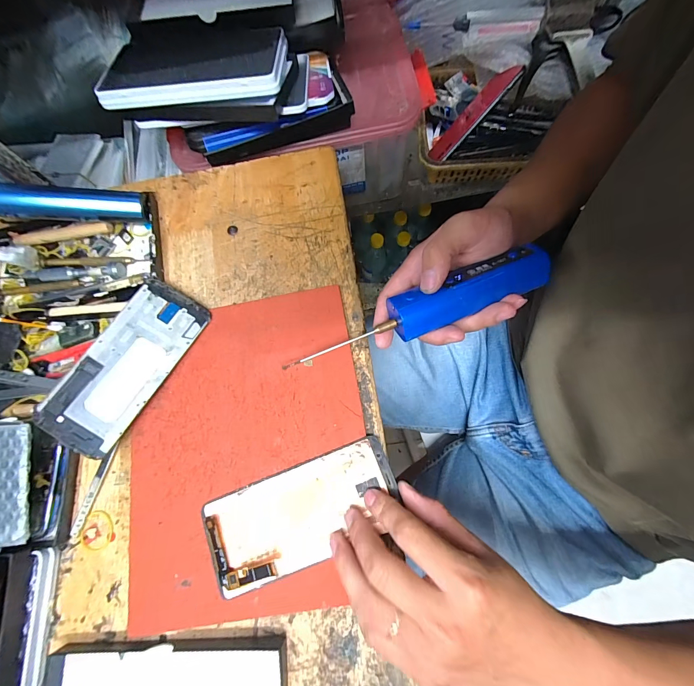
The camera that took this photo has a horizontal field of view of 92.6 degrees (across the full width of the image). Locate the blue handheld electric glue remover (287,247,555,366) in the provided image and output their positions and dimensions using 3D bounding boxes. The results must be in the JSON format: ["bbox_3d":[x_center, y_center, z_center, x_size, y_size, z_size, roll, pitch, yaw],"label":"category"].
[{"bbox_3d":[0.057,-0.024,0.277,0.224,0.038,0.036,-23,74,5],"label":"blue handheld electric glue remover"}]

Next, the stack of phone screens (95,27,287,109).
[{"bbox_3d":[-0.156,-0.285,0.343,0.182,0.032,0.094,-1,73,0],"label":"stack of phone screens"}]

